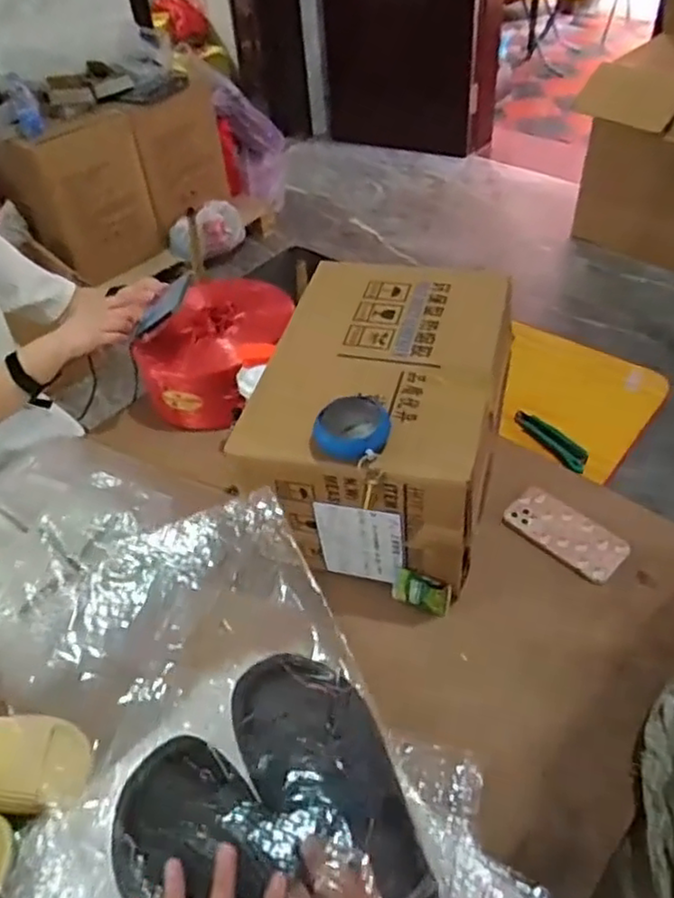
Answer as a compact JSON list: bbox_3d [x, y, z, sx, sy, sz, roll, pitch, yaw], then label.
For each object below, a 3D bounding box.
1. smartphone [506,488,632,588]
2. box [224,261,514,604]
[{"bbox_3d":[0.319,0.114,0.928,0.086,0.014,0.160,-39,57,-22],"label":"smartphone"},{"bbox_3d":[0.073,-0.045,0.928,0.290,0.248,0.387,11,48,15],"label":"box"}]

